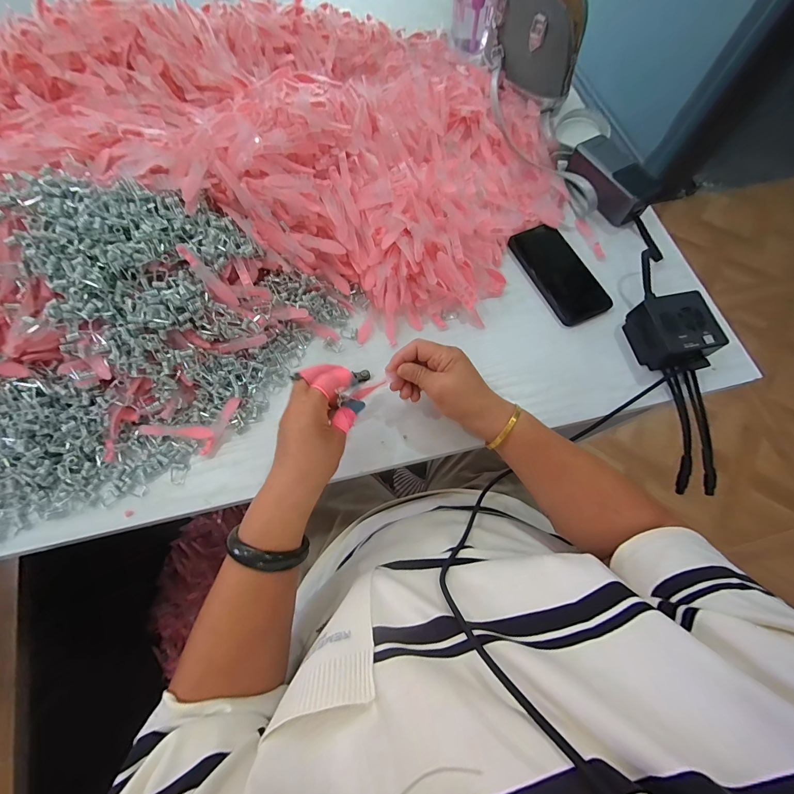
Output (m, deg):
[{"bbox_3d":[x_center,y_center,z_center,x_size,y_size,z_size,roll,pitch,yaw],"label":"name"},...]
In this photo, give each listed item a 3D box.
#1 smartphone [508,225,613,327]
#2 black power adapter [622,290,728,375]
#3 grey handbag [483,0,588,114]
[{"bbox_3d":[0.226,-0.176,0.477,0.080,0.005,0.157,-24,74,-8],"label":"smartphone"},{"bbox_3d":[0.339,-0.077,0.421,0.074,0.049,0.087,-5,72,-2],"label":"black power adapter"},{"bbox_3d":[0.219,-0.580,0.544,0.086,0.108,0.170,-30,75,-10],"label":"grey handbag"}]

